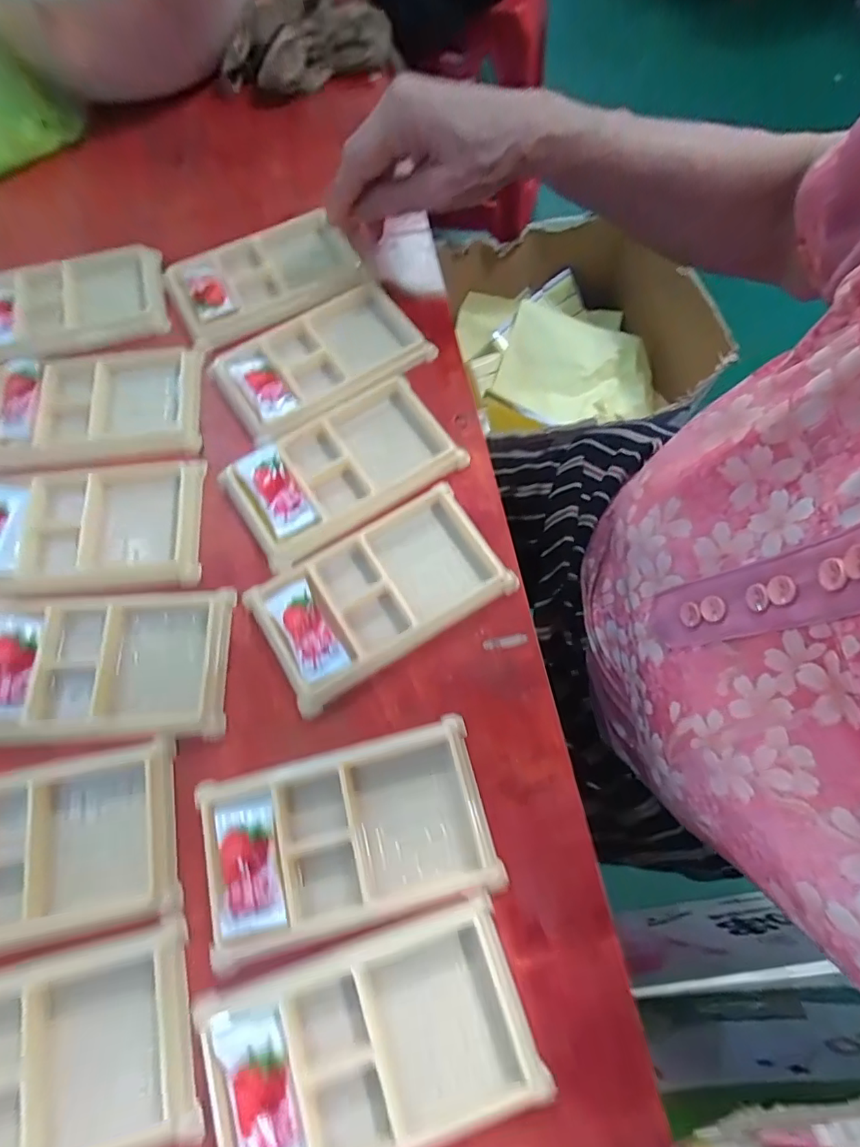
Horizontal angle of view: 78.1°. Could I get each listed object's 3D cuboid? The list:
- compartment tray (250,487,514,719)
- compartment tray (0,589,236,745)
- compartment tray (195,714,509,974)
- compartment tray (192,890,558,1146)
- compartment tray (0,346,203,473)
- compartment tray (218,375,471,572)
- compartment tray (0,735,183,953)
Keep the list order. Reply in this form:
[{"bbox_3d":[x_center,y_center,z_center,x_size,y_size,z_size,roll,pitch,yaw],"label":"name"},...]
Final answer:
[{"bbox_3d":[-0.028,0.007,0.301,0.134,0.013,0.079,-31,73,-12],"label":"compartment tray"},{"bbox_3d":[-0.178,0.049,0.288,0.127,0.015,0.078,-2,69,-2],"label":"compartment tray"},{"bbox_3d":[-0.039,0.126,0.257,0.133,0.010,0.078,-14,70,-6],"label":"compartment tray"},{"bbox_3d":[-0.026,0.202,0.227,0.133,0.011,0.076,-17,71,-7],"label":"compartment tray"},{"bbox_3d":[-0.218,-0.106,0.350,0.130,0.027,0.081,-6,70,-3],"label":"compartment tray"},{"bbox_3d":[-0.054,-0.068,0.329,0.136,0.009,0.078,-32,73,-12],"label":"compartment tray"},{"bbox_3d":[-0.194,0.136,0.260,0.135,0.015,0.079,-11,70,-5],"label":"compartment tray"}]

